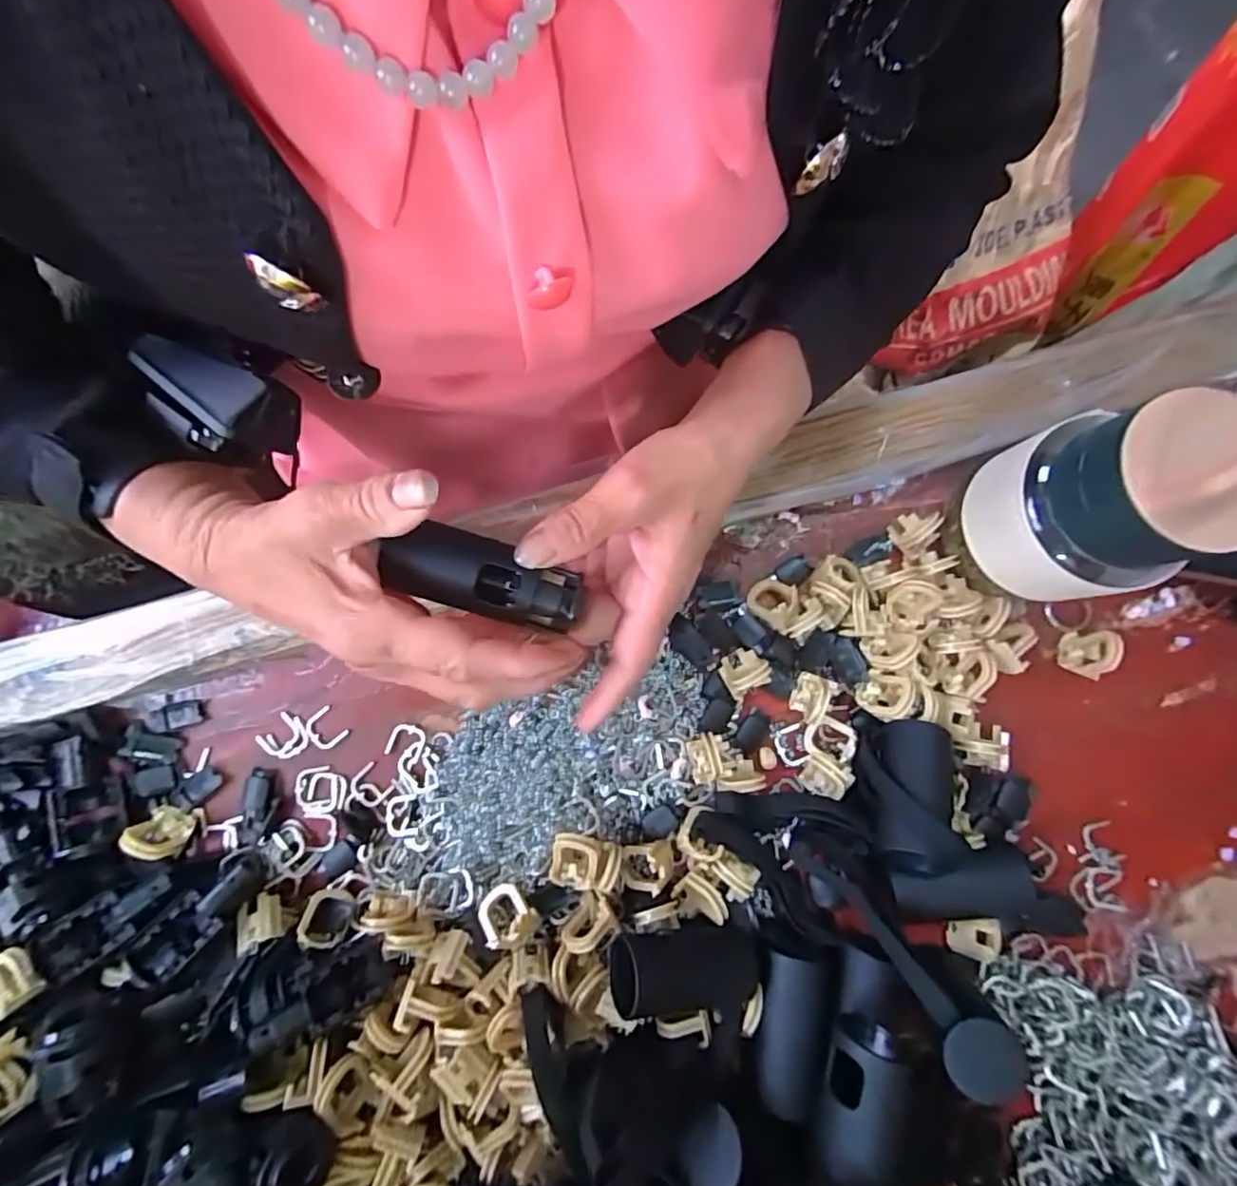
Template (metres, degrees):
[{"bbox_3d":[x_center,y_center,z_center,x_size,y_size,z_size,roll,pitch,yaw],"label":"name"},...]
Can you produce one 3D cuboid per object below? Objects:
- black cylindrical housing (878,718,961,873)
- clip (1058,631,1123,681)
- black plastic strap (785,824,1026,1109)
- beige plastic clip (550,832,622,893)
[{"bbox_3d":[0.135,0.091,0.260,0.030,0.029,0.063,17,60,3],"label":"black cylindrical housing"},{"bbox_3d":[0.242,0.031,0.288,0.017,0.021,0.023,8,81,0],"label":"clip"},{"bbox_3d":[0.117,0.151,0.243,0.024,0.019,0.115,-33,43,-7],"label":"black plastic strap"},{"bbox_3d":[-0.016,0.126,0.264,0.031,0.021,0.024,12,81,1],"label":"beige plastic clip"}]

